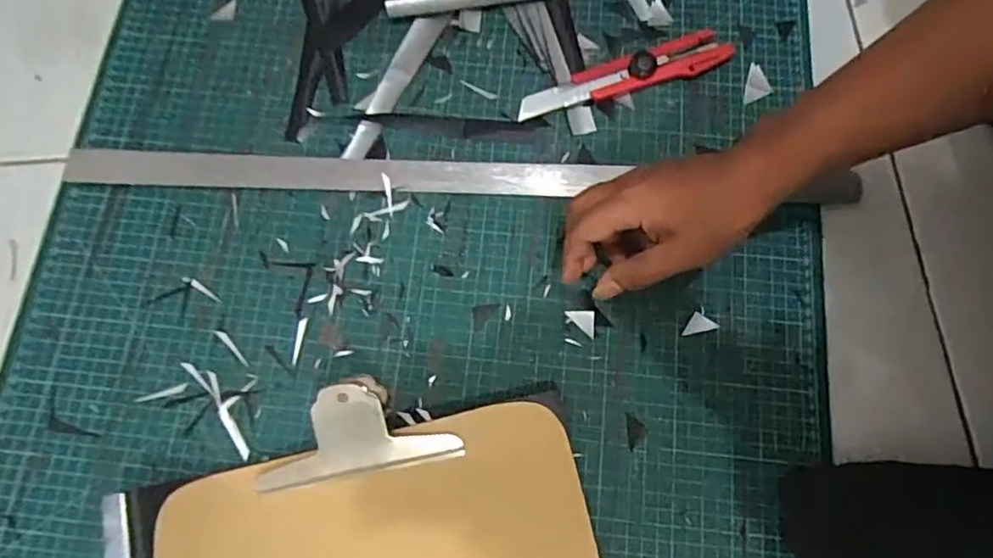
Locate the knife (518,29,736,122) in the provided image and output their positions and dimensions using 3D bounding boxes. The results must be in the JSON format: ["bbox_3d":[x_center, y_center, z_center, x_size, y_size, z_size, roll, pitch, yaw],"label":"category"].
[{"bbox_3d":[0.107,-0.170,0.504,0.180,0.022,0.029,-15,74,-3],"label":"knife"}]

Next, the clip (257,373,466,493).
[{"bbox_3d":[-0.096,0.099,0.414,0.134,0.032,0.067,-9,74,-2],"label":"clip"}]

